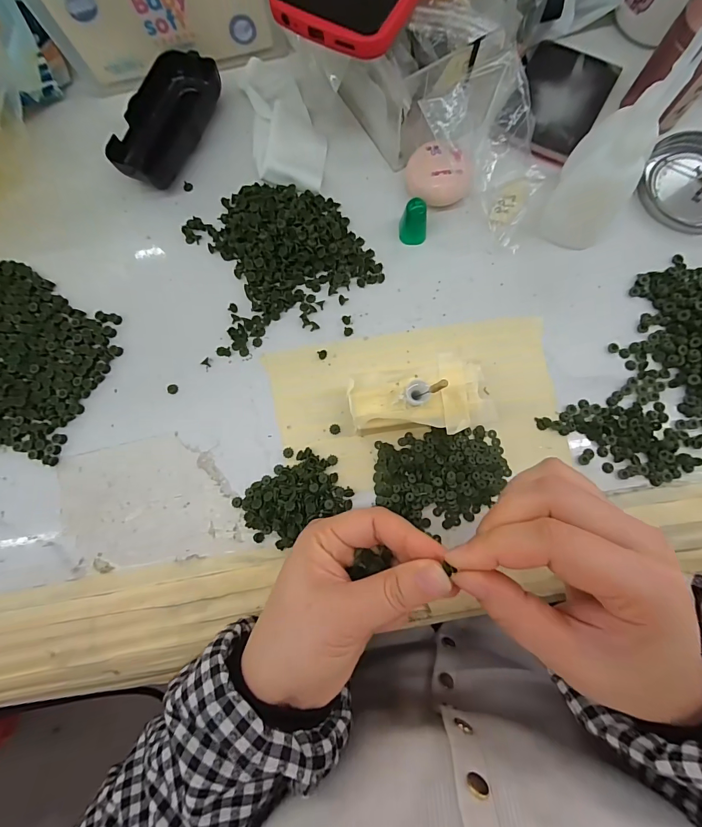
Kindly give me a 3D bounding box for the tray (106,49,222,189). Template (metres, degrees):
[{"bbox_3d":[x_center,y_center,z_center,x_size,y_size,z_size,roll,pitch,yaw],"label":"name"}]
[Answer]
[{"bbox_3d":[-0.146,-0.230,0.297,0.051,0.025,0.108,28,83,7],"label":"tray"}]

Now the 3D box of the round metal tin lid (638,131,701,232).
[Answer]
[{"bbox_3d":[0.261,-0.173,0.280,0.076,0.008,0.075,0,81,2],"label":"round metal tin lid"}]

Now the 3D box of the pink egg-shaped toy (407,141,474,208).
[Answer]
[{"bbox_3d":[0.064,-0.175,0.276,0.048,0.024,0.033,31,83,7],"label":"pink egg-shaped toy"}]

